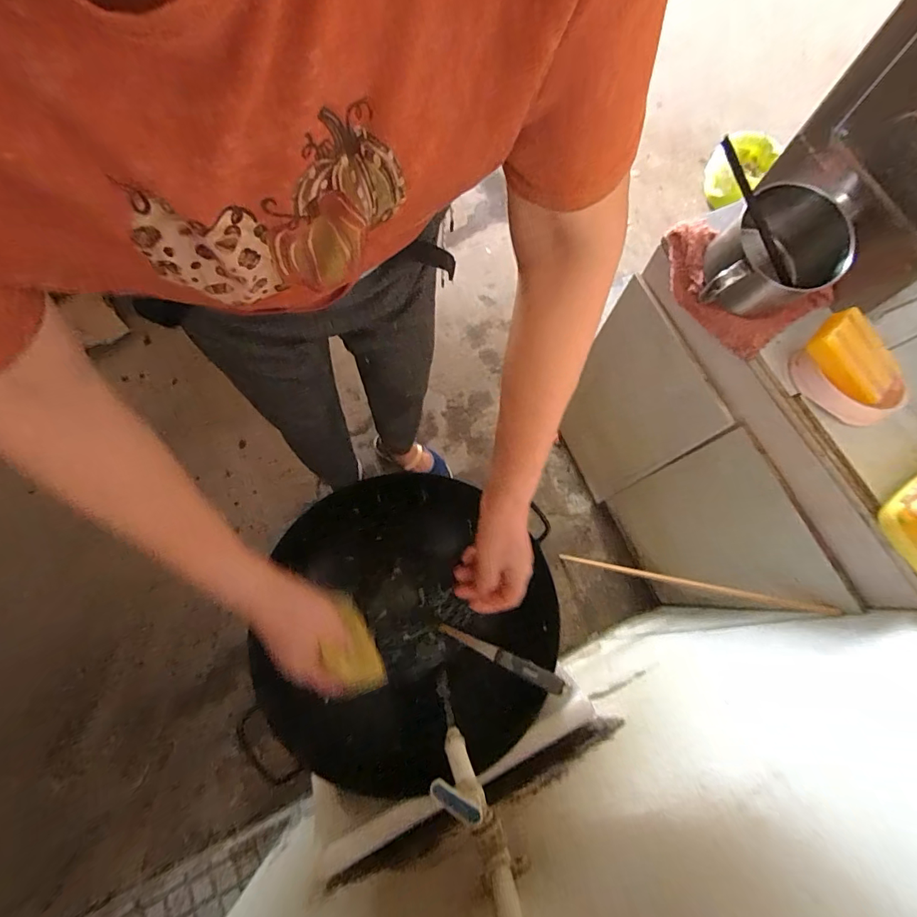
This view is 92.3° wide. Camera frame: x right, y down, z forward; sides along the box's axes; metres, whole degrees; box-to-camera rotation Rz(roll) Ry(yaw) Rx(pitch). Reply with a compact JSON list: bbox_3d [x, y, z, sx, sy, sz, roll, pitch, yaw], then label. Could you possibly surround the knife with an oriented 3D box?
[{"bbox_3d":[0.062,0.303,0.680,0.211,0.020,0.024,13,70,33],"label":"knife"}]

